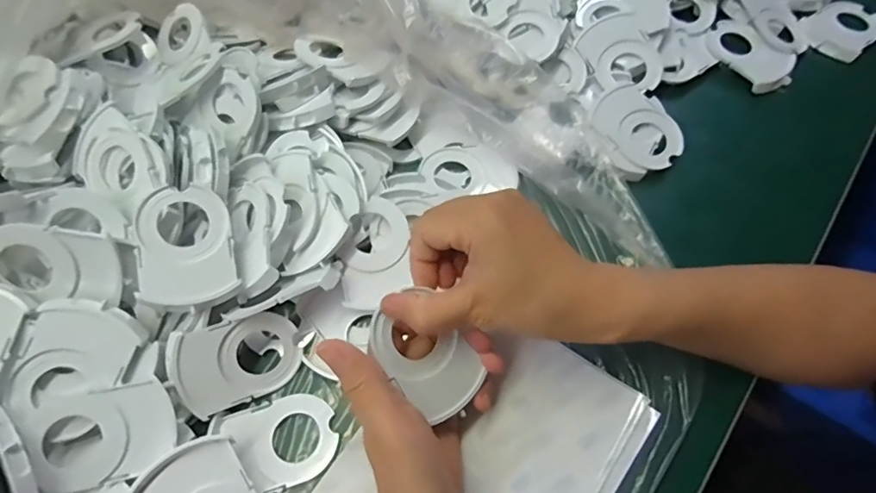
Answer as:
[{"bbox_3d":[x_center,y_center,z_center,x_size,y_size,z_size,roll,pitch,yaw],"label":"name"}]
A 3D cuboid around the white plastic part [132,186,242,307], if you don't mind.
[{"bbox_3d":[-0.159,-0.001,0.319,0.055,0.004,0.073,-11,81,-24],"label":"white plastic part"}]

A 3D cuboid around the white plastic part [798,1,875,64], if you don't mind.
[{"bbox_3d":[0.374,-0.202,0.472,0.069,0.012,0.055,-36,67,-16],"label":"white plastic part"}]

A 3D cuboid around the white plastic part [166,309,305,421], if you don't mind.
[{"bbox_3d":[-0.128,0.075,0.329,0.076,0.005,0.055,-12,98,-26],"label":"white plastic part"}]

